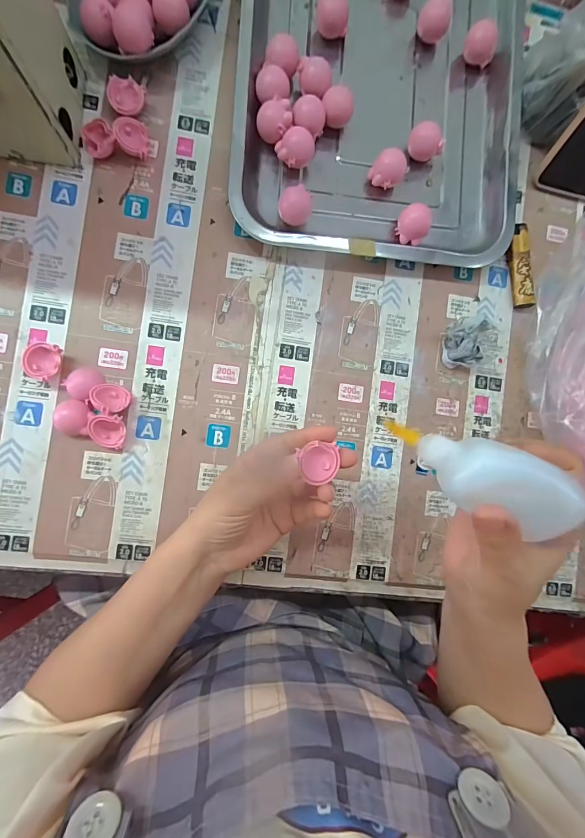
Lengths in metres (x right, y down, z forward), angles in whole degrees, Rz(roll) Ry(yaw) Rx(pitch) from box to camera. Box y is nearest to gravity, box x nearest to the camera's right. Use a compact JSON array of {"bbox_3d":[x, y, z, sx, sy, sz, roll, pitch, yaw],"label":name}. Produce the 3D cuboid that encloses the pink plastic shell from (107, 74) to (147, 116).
[{"bbox_3d":[-0.144,-0.281,0.310,0.030,0.016,0.030,0,88,-7],"label":"pink plastic shell"}]

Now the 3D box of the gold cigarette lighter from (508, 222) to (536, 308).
[{"bbox_3d":[0.224,-0.150,0.351,0.018,0.013,0.080,-6,89,-7],"label":"gold cigarette lighter"}]

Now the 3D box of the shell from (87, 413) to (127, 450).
[{"bbox_3d":[-0.154,0.010,0.293,0.027,0.023,0.026,6,88,-7],"label":"shell"}]

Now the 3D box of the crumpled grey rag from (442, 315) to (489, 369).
[{"bbox_3d":[0.160,-0.073,0.335,0.033,0.024,0.047,-4,89,-7],"label":"crumpled grey rag"}]

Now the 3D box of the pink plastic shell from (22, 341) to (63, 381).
[{"bbox_3d":[-0.204,-0.047,0.293,0.027,0.016,0.028,0,88,-7],"label":"pink plastic shell"}]

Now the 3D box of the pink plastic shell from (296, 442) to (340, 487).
[{"bbox_3d":[0.019,0.030,0.240,0.028,0.009,0.025,-4,89,-7],"label":"pink plastic shell"}]

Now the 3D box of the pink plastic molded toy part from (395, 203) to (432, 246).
[{"bbox_3d":[0.110,-0.178,0.329,0.030,0.027,0.025,41,84,-4],"label":"pink plastic molded toy part"}]

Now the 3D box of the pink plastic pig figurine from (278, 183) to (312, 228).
[{"bbox_3d":[0.002,-0.189,0.321,0.028,0.024,0.032,11,87,-6],"label":"pink plastic pig figurine"}]

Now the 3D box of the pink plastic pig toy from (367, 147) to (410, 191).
[{"bbox_3d":[0.088,-0.228,0.333,0.030,0.029,0.027,30,85,-5],"label":"pink plastic pig toy"}]

